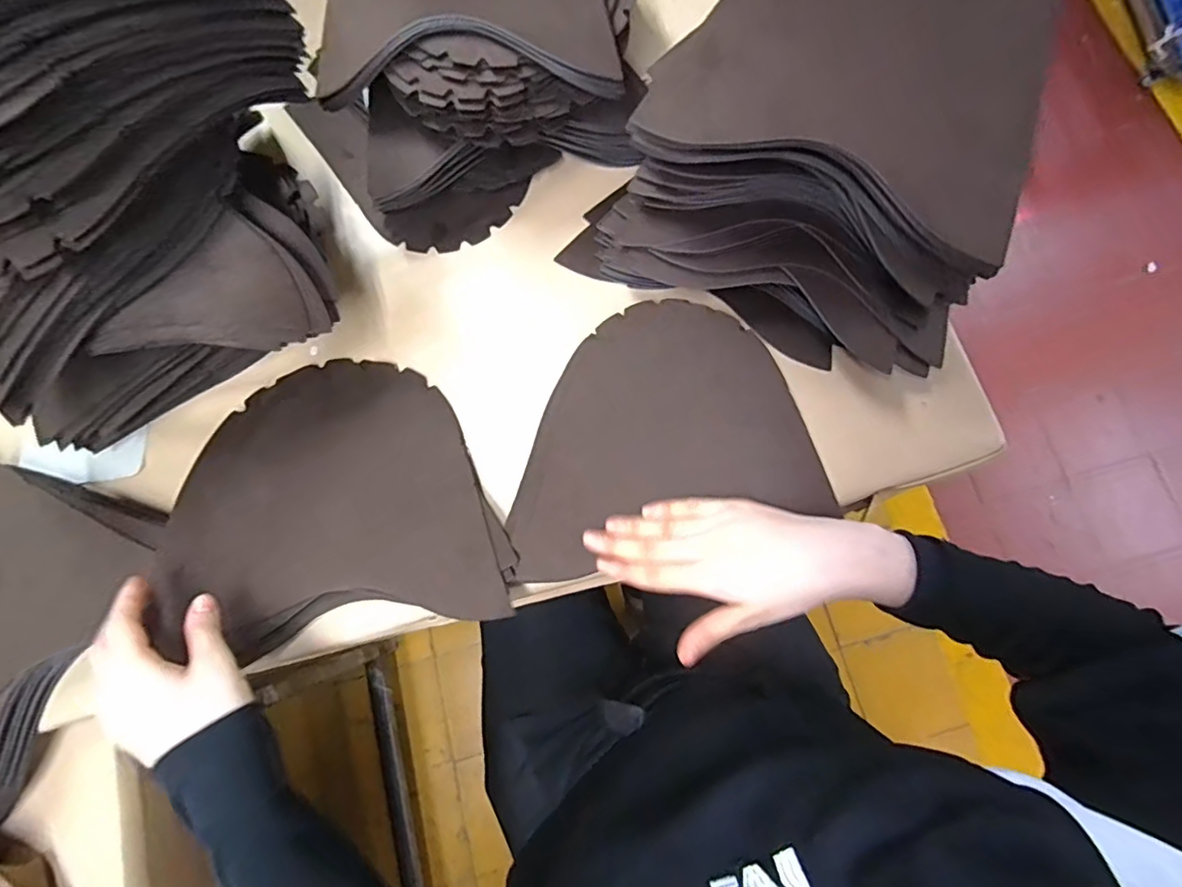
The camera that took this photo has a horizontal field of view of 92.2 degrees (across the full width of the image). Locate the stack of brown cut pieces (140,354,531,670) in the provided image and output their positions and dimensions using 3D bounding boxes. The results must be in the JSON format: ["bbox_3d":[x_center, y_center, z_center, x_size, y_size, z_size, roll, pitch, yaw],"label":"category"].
[{"bbox_3d":[-0.194,0.037,0.441,0.241,0.036,0.216,-10,76,-3],"label":"stack of brown cut pieces"}]

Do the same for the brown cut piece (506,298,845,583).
[{"bbox_3d":[0.045,-0.015,0.438,0.231,0.013,0.189,-13,76,-3],"label":"brown cut piece"}]

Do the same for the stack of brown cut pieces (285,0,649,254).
[{"bbox_3d":[-0.097,-0.324,0.489,0.293,0.144,0.242,-37,78,-9],"label":"stack of brown cut pieces"}]

